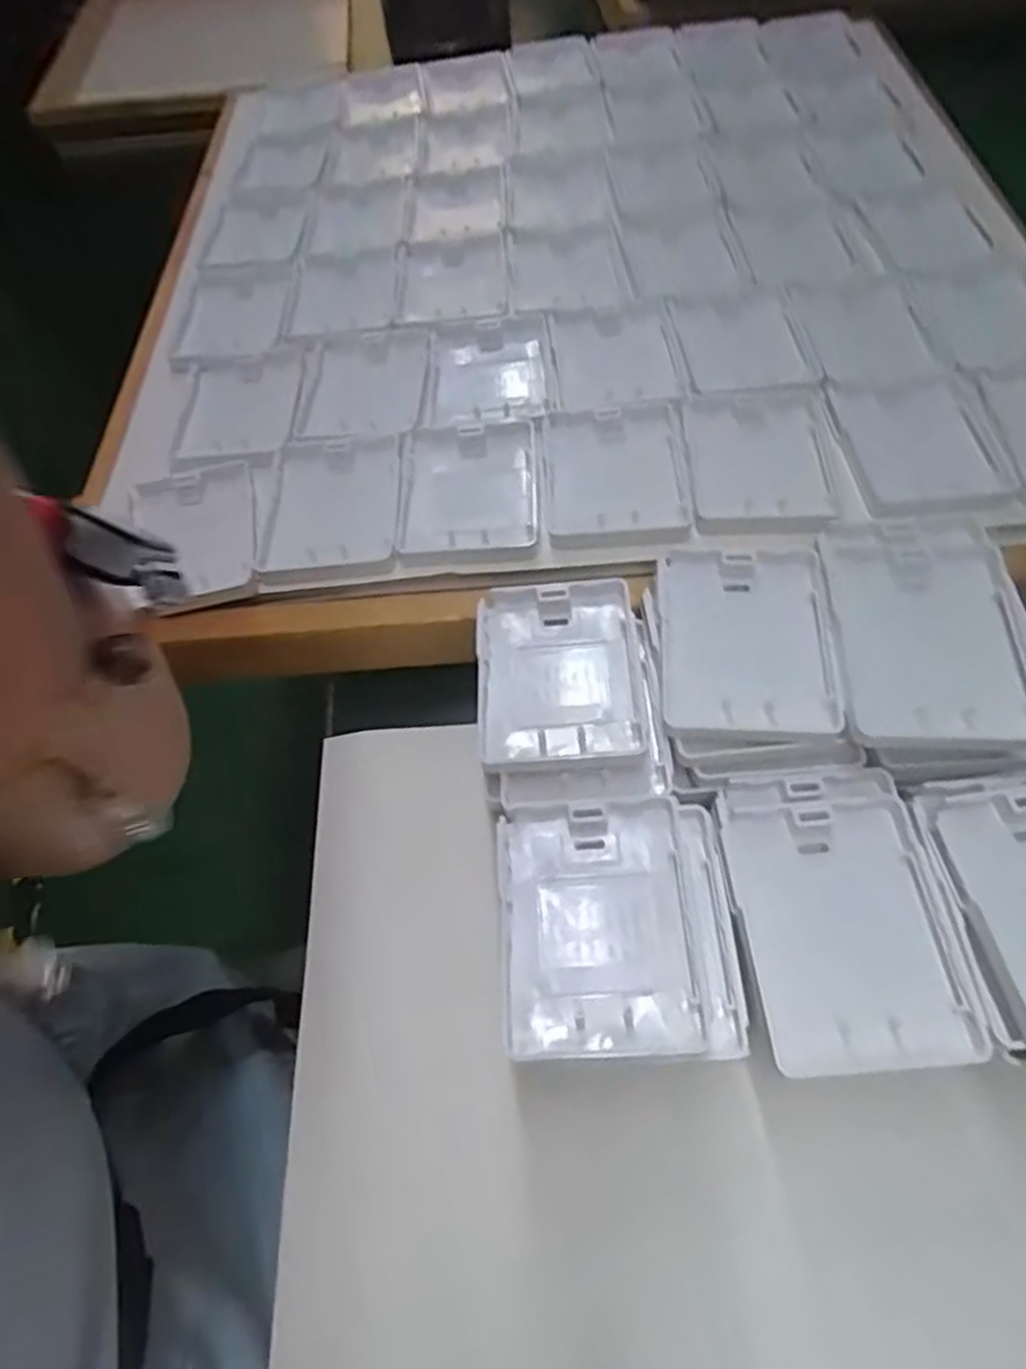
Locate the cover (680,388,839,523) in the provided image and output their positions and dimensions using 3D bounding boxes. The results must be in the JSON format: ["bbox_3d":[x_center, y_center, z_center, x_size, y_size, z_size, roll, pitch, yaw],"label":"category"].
[{"bbox_3d":[0.119,-0.111,0.370,0.066,0.007,0.090,-1,59,4],"label":"cover"}]

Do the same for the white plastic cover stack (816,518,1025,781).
[{"bbox_3d":[0.165,-0.019,0.303,0.076,0.028,0.106,2,59,5],"label":"white plastic cover stack"}]

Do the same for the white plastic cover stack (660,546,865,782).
[{"bbox_3d":[0.095,-0.013,0.310,0.065,0.019,0.098,0,59,4],"label":"white plastic cover stack"}]

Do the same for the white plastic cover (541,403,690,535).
[{"bbox_3d":[0.049,-0.108,0.376,0.067,0.006,0.089,-3,59,2],"label":"white plastic cover"}]

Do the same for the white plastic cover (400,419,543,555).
[{"bbox_3d":[-0.022,-0.098,0.382,0.066,0.011,0.088,-3,59,3],"label":"white plastic cover"}]

